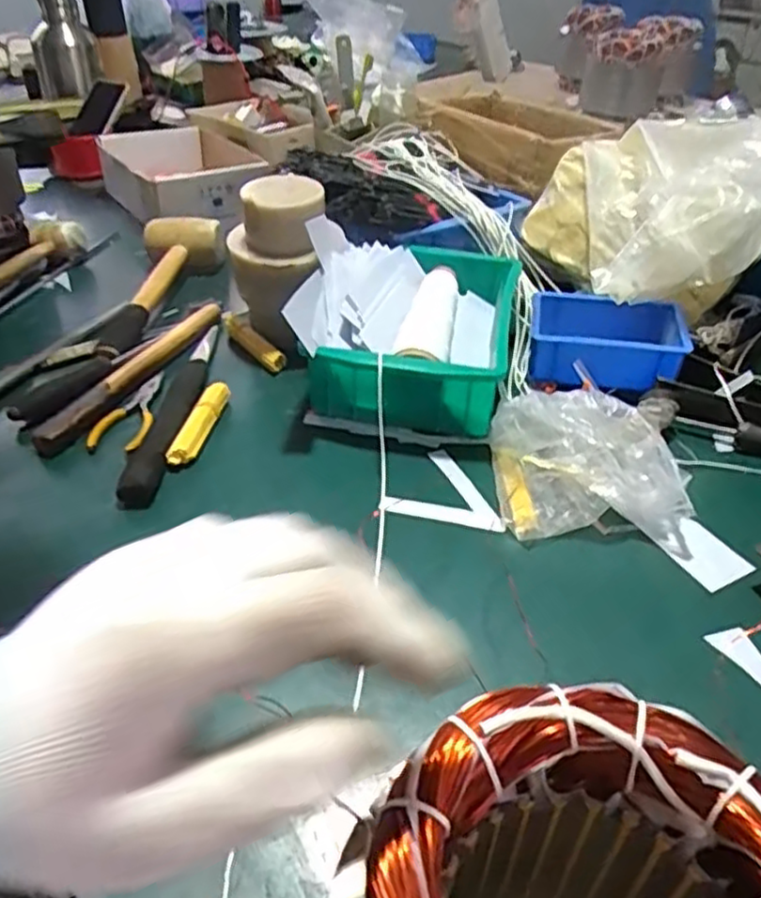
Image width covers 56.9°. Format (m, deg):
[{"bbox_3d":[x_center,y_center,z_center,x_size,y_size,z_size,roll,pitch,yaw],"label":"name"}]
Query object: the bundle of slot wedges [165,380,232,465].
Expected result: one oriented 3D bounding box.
[{"bbox_3d":[-0.155,-0.024,0.604,0.017,0.019,0.092,12,40,13],"label":"bundle of slot wedges"}]

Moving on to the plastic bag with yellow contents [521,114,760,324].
[{"bbox_3d":[0.263,-0.237,0.726,0.226,0.177,0.174,12,40,13],"label":"plastic bag with yellow contents"}]

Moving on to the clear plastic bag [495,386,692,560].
[{"bbox_3d":[0.163,0.003,0.546,0.136,0.072,0.122,2,38,1],"label":"clear plastic bag"}]

